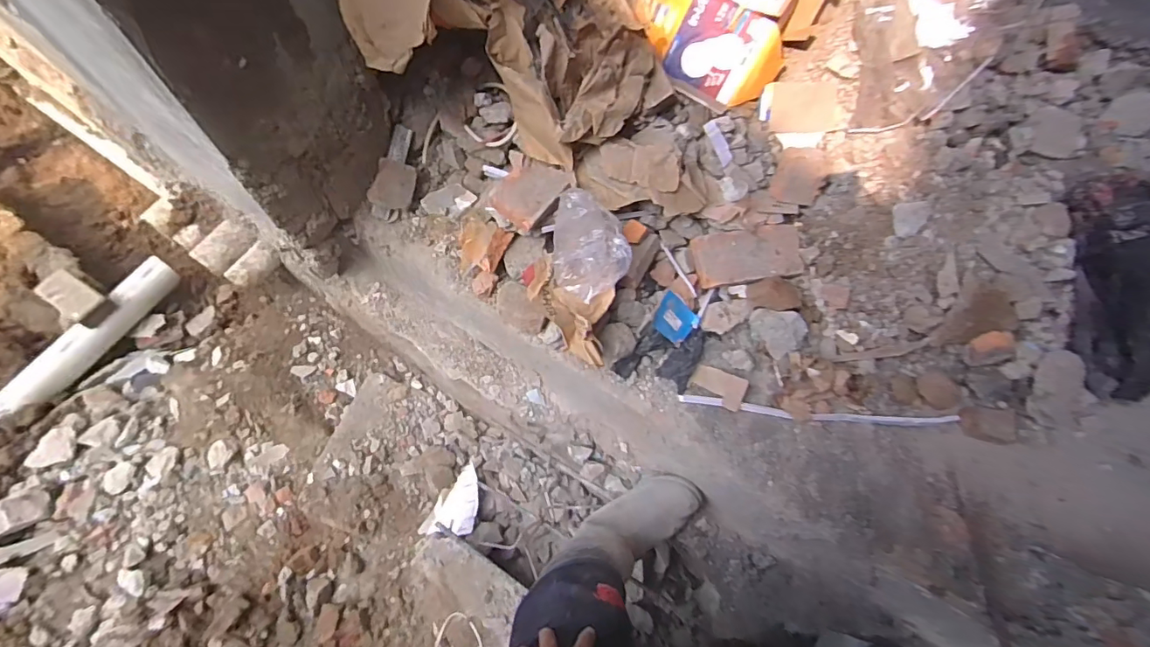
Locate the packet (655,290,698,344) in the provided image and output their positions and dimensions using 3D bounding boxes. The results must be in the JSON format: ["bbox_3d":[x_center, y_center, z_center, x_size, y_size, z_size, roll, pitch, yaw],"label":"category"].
[{"bbox_3d":[0.183,-0.006,0.961,0.084,0.011,0.075,44,73,-17],"label":"packet"}]

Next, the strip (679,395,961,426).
[{"bbox_3d":[0.433,0.161,0.925,0.486,0.016,0.028,5,65,1],"label":"strip"}]

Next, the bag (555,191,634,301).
[{"bbox_3d":[0.019,-0.132,0.849,0.119,0.125,0.126,-33,70,-15],"label":"bag"}]

